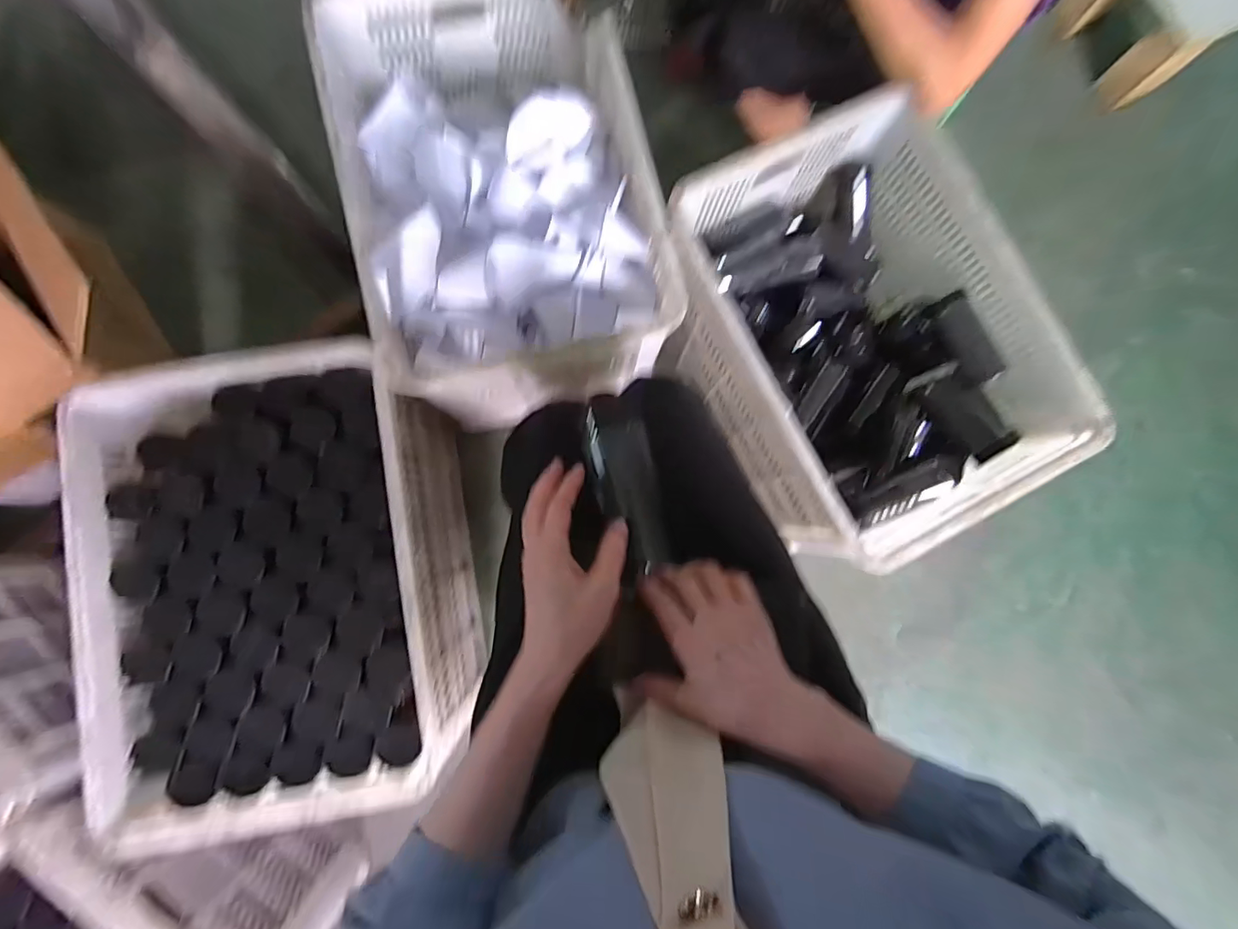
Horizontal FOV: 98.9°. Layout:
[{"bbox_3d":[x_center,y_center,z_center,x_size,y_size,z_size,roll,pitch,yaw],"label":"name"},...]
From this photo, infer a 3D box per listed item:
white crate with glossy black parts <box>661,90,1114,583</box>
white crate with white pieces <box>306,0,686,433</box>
[{"bbox_3d":[0.376,-0.196,0.897,0.423,0.292,0.604,-28,86,-5],"label":"white crate with glossy black parts"},{"bbox_3d":[-0.178,-0.423,0.833,0.429,0.206,0.603,-14,85,-4],"label":"white crate with white pieces"}]

